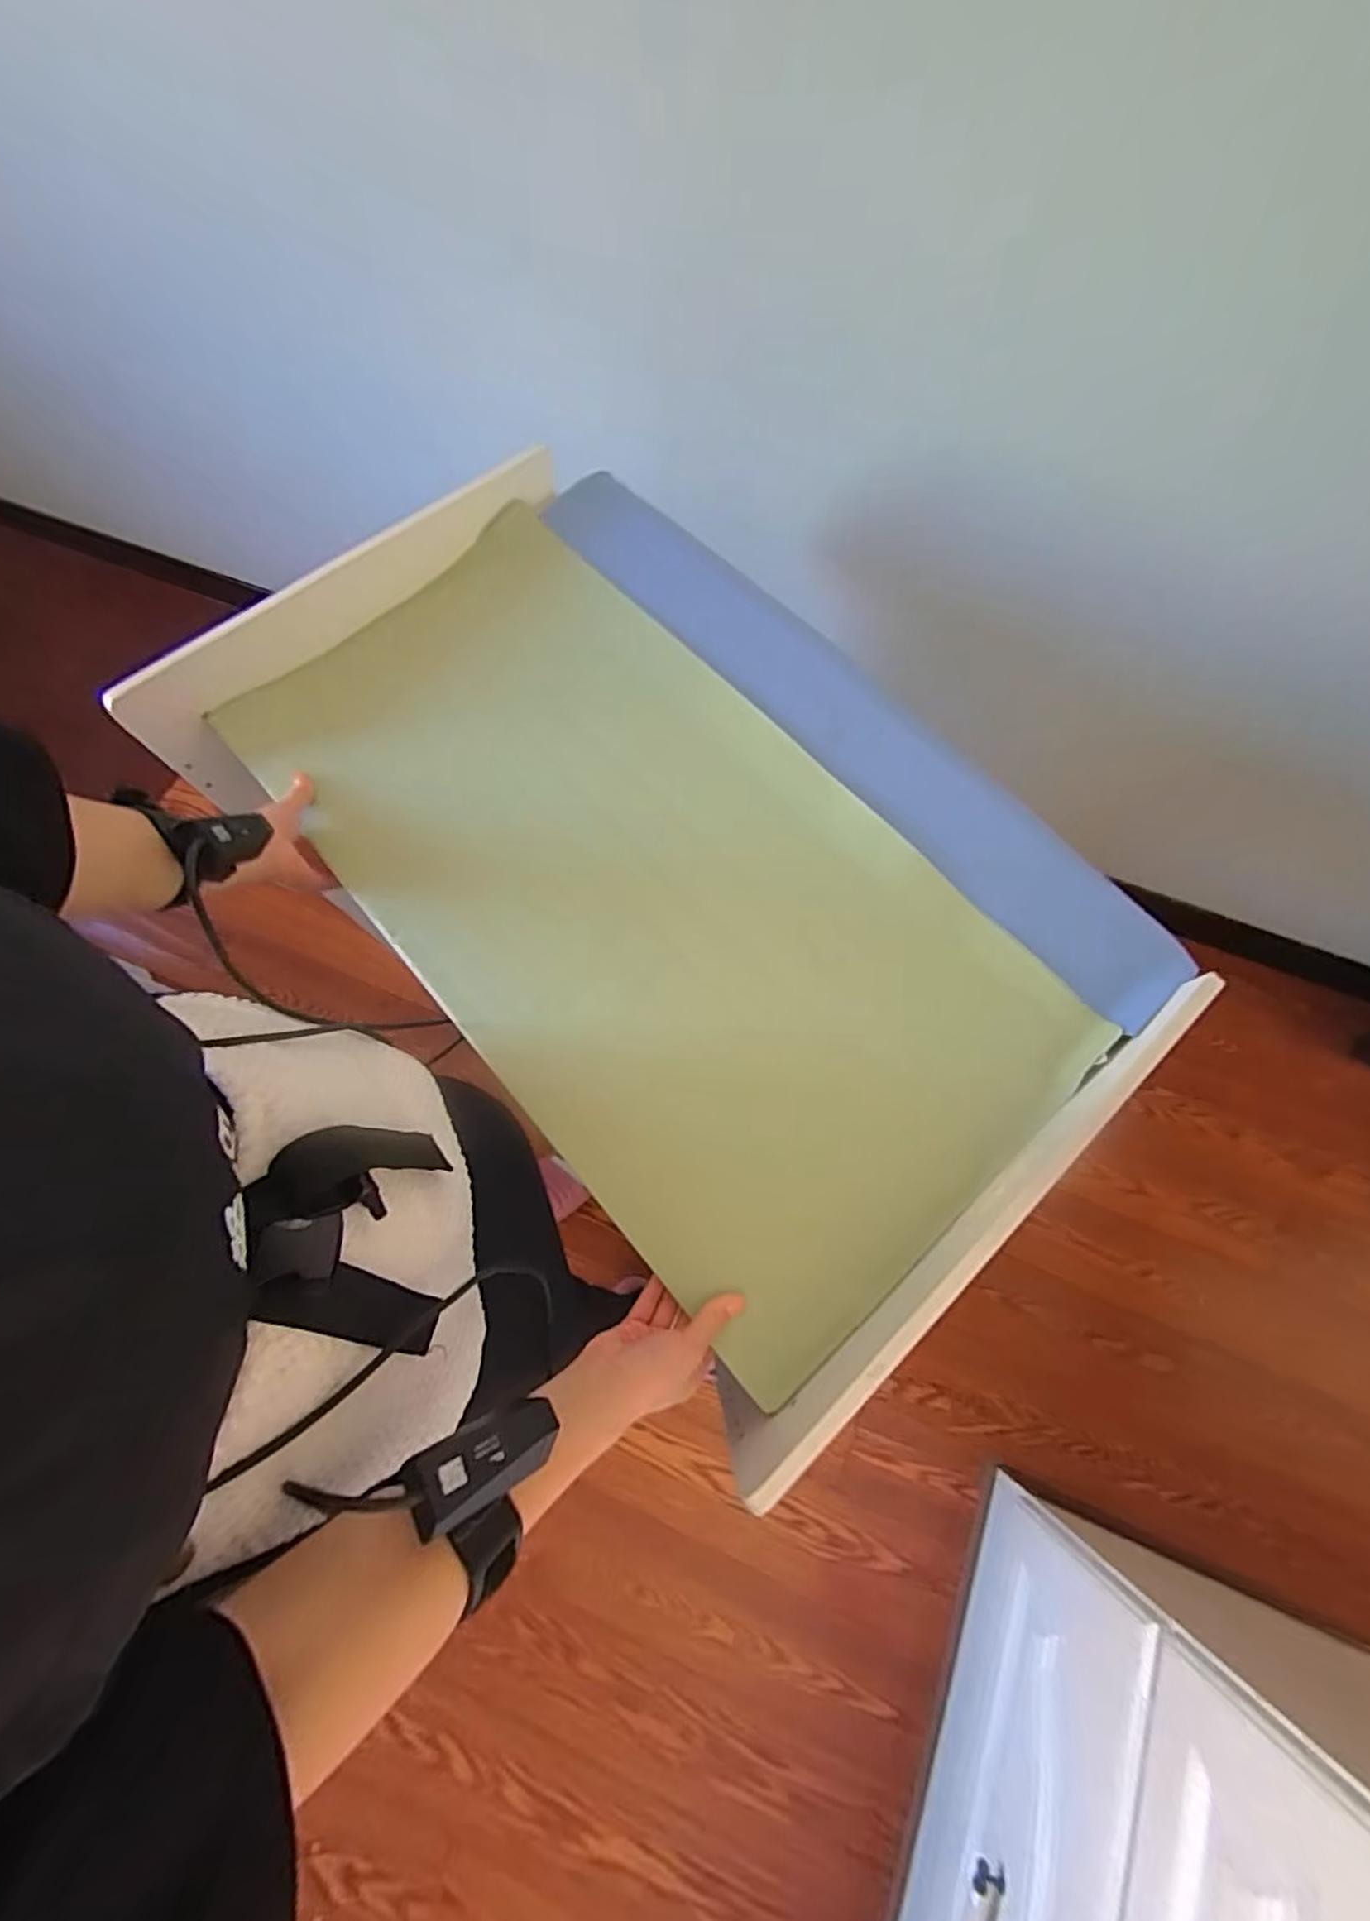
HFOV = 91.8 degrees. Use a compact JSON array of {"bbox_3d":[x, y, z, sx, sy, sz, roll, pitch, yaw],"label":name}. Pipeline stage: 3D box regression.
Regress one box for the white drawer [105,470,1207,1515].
[{"bbox_3d":[-0.034,-0.099,0.595,0.542,0.092,0.822,-39,75,-13],"label":"white drawer"}]

